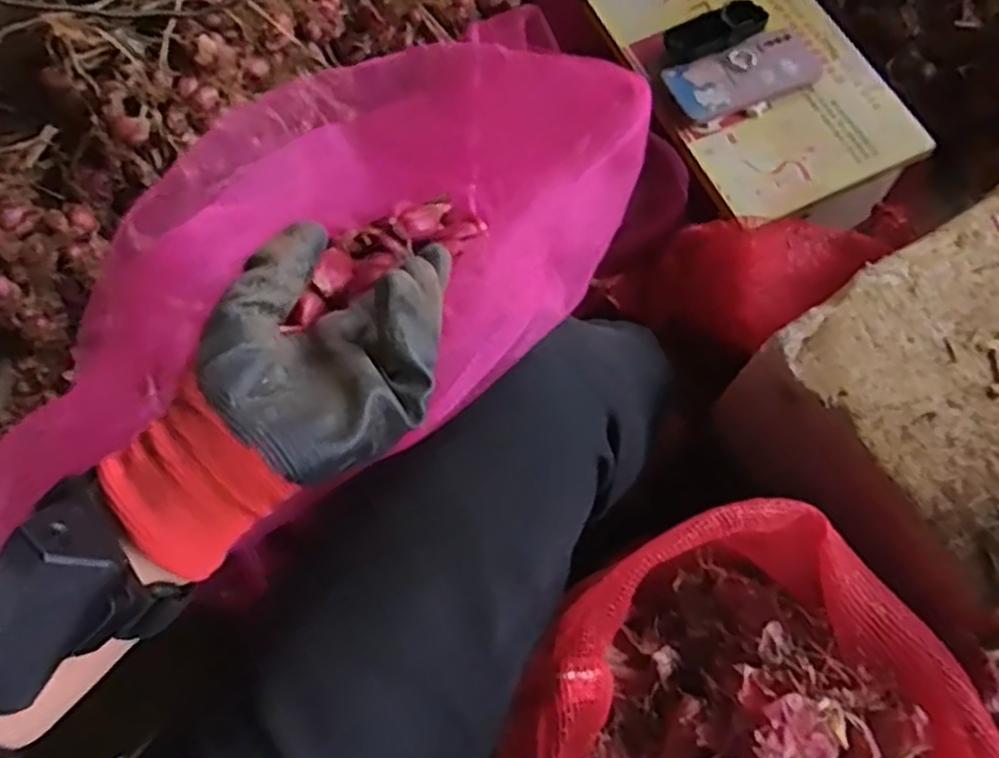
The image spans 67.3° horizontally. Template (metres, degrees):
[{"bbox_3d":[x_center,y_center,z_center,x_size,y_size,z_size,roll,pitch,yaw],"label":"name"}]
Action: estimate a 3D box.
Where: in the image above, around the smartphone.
[{"bbox_3d":[0.269,-0.330,0.816,0.165,0.015,0.074,-21,81,-9],"label":"smartphone"}]

